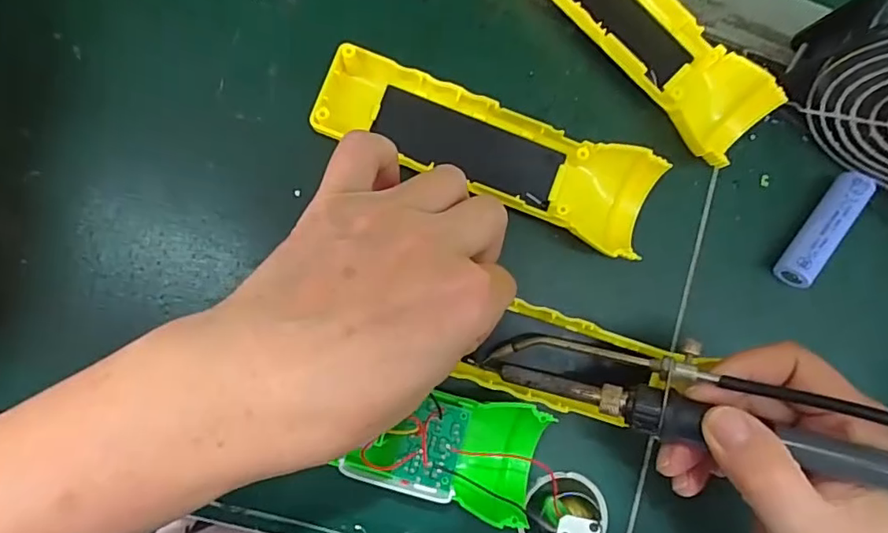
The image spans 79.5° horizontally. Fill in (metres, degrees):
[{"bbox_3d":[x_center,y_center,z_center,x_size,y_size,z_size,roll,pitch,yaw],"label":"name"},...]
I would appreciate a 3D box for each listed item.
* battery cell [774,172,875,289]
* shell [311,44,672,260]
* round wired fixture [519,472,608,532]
[{"bbox_3d":[0.195,-0.020,0.277,0.015,0.019,0.066,37,83,-5],"label":"battery cell"},{"bbox_3d":[0.022,-0.054,0.253,0.161,0.025,0.044,21,85,-6],"label":"shell"},{"bbox_3d":[0.058,0.120,0.246,0.042,0.024,0.037,-34,92,-8],"label":"round wired fixture"}]

